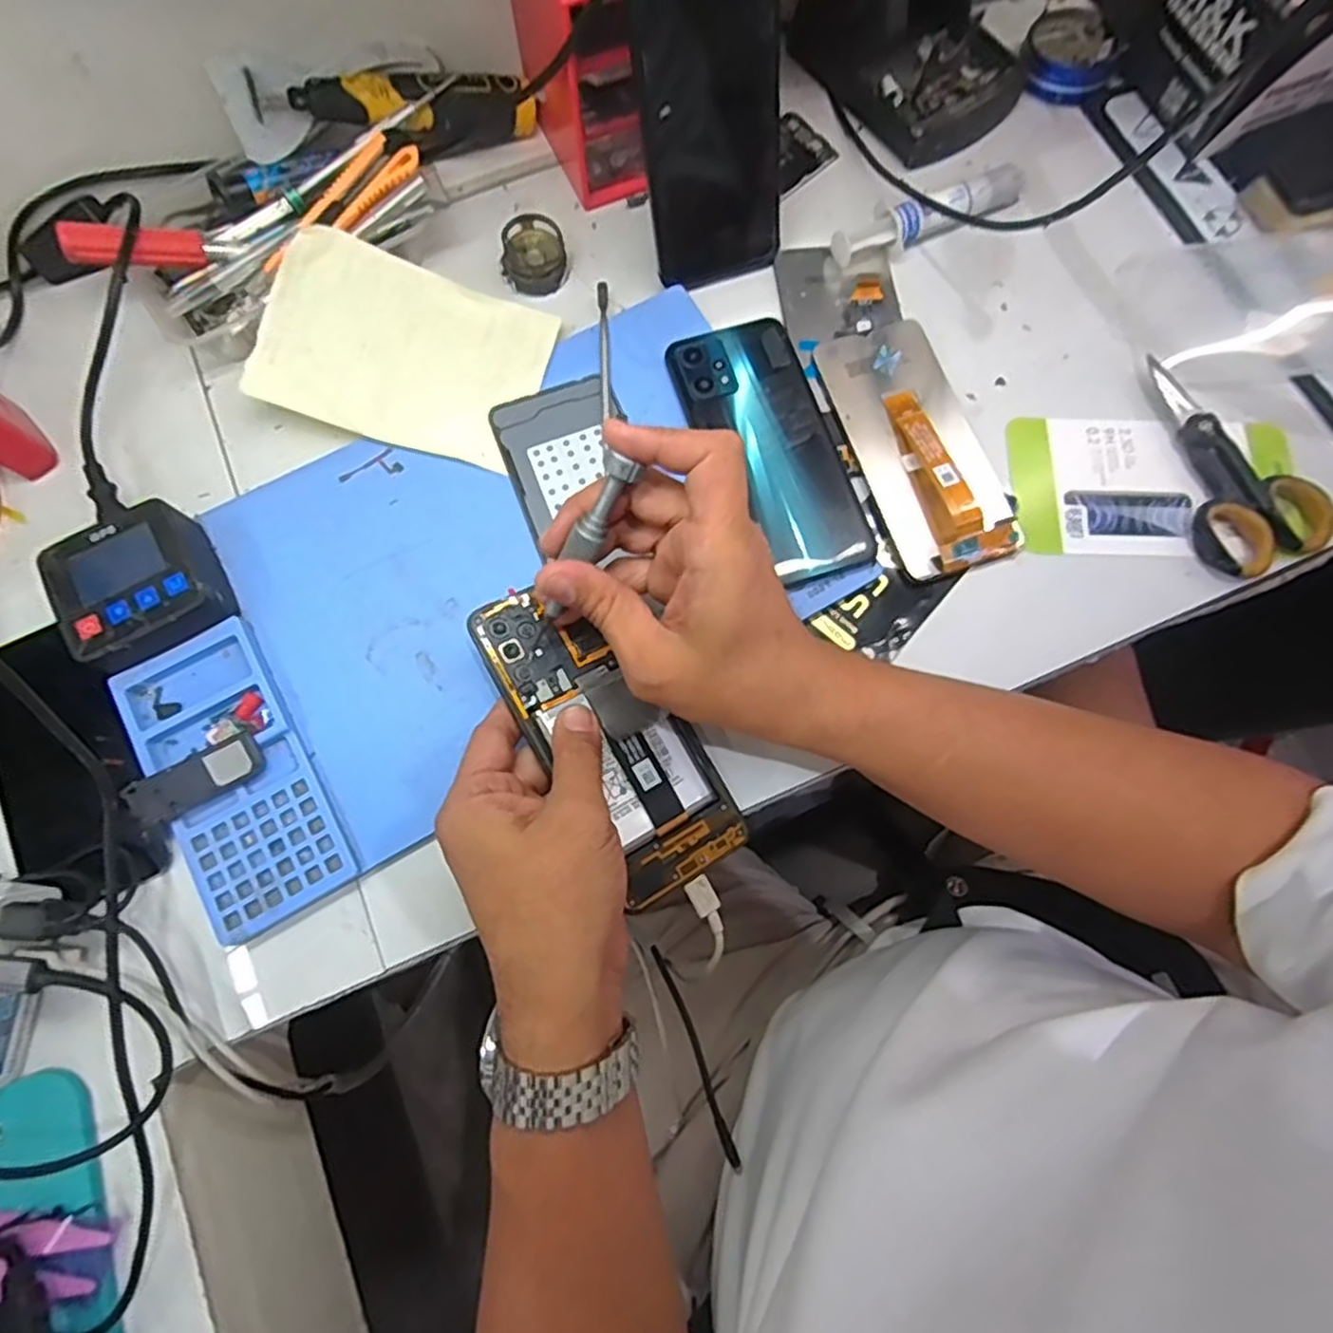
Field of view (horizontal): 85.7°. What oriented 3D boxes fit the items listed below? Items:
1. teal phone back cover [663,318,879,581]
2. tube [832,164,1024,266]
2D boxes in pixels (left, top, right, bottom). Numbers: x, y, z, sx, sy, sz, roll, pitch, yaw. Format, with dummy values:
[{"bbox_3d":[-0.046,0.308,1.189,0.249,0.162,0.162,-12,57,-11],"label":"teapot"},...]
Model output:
[{"bbox_3d":[0.059,-0.125,0.409,0.074,0.011,0.163,-18,75,-6],"label":"teal phone back cover"},{"bbox_3d":[0.169,-0.282,0.452,0.132,0.024,0.028,-26,76,-8],"label":"tube"}]

